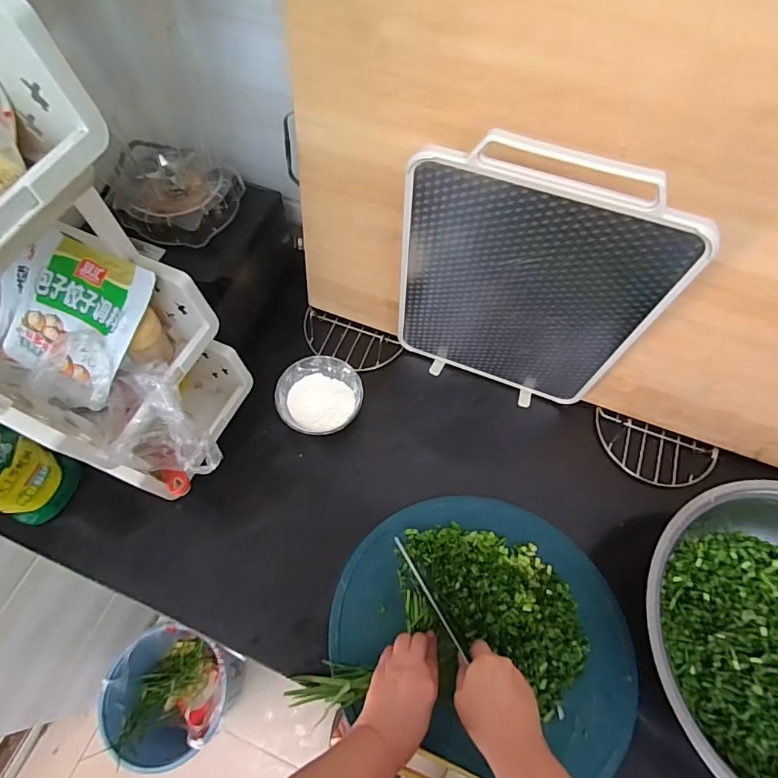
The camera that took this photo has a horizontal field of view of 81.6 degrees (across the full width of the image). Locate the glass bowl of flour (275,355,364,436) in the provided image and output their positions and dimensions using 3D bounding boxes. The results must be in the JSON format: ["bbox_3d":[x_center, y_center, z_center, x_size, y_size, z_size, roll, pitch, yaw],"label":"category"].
[{"bbox_3d":[-0.100,0.015,0.668,0.121,0.051,0.113,0,64,-1],"label":"glass bowl of flour"}]

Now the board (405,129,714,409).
[{"bbox_3d":[0.152,-0.107,0.542,0.286,0.379,0.020,18,65,8],"label":"board"}]

